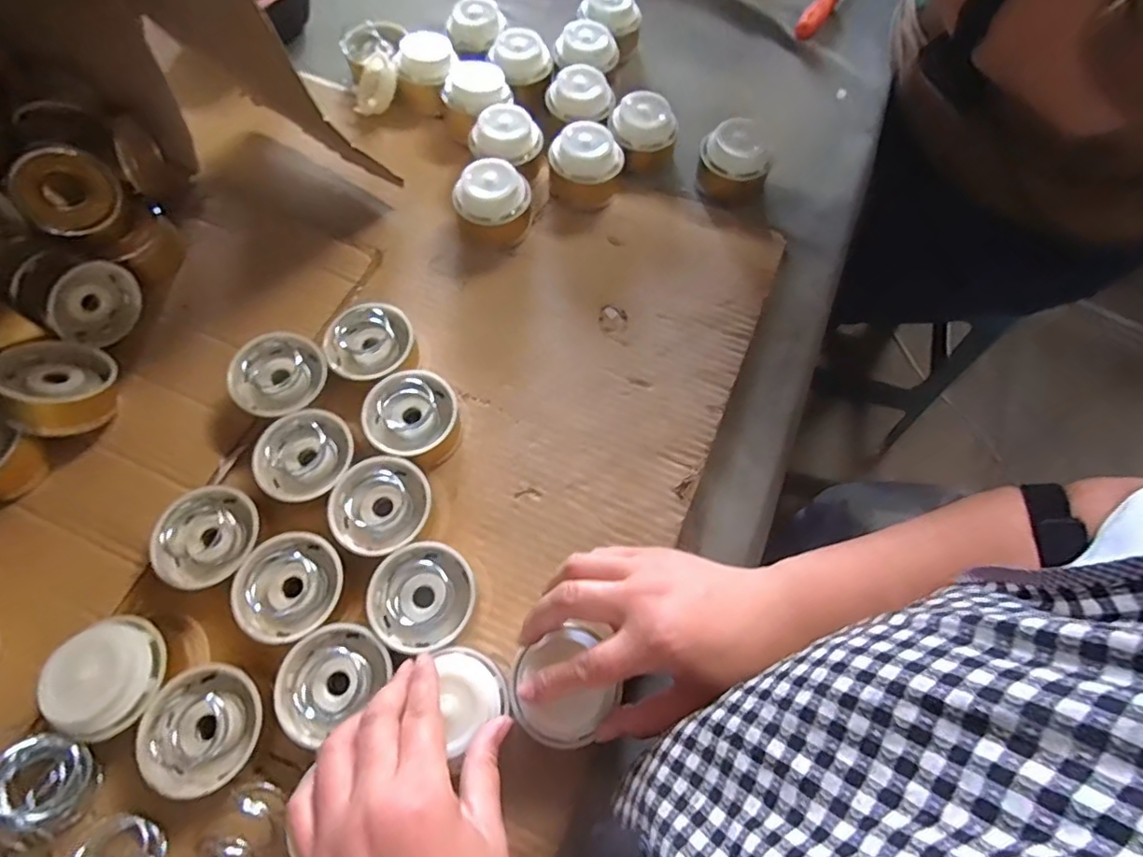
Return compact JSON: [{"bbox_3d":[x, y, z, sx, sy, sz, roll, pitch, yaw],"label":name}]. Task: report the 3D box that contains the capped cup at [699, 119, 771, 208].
[{"bbox_3d":[0.146,-0.239,0.513,0.053,0.052,0.058,-15,69,-9],"label":"capped cup"}]

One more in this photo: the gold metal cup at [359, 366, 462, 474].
[{"bbox_3d":[-0.116,-0.005,0.420,0.065,0.041,0.063,1,67,-2],"label":"gold metal cup"}]

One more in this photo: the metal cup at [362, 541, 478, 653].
[{"bbox_3d":[-0.096,0.111,0.374,0.065,0.034,0.063,1,67,-2],"label":"metal cup"}]

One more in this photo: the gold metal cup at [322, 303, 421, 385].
[{"bbox_3d":[-0.153,-0.062,0.440,0.065,0.043,0.061,1,67,-2],"label":"gold metal cup"}]

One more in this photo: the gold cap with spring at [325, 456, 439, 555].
[{"bbox_3d":[-0.131,0.056,0.398,0.065,0.035,0.065,1,67,-2],"label":"gold cap with spring"}]

